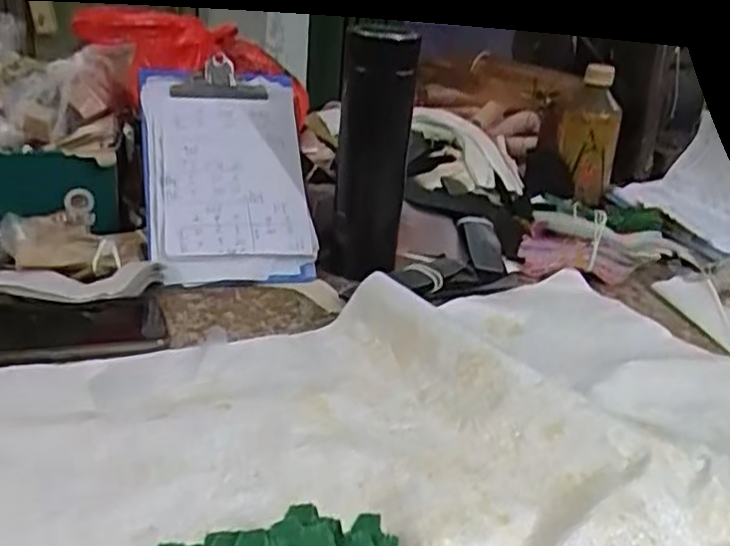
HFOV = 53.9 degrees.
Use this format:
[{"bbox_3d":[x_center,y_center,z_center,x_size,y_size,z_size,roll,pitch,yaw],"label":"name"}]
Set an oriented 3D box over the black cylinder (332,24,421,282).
[{"bbox_3d":[0.006,-0.115,0.676,0.067,0.217,0.071,6,25,-1],"label":"black cylinder"}]

